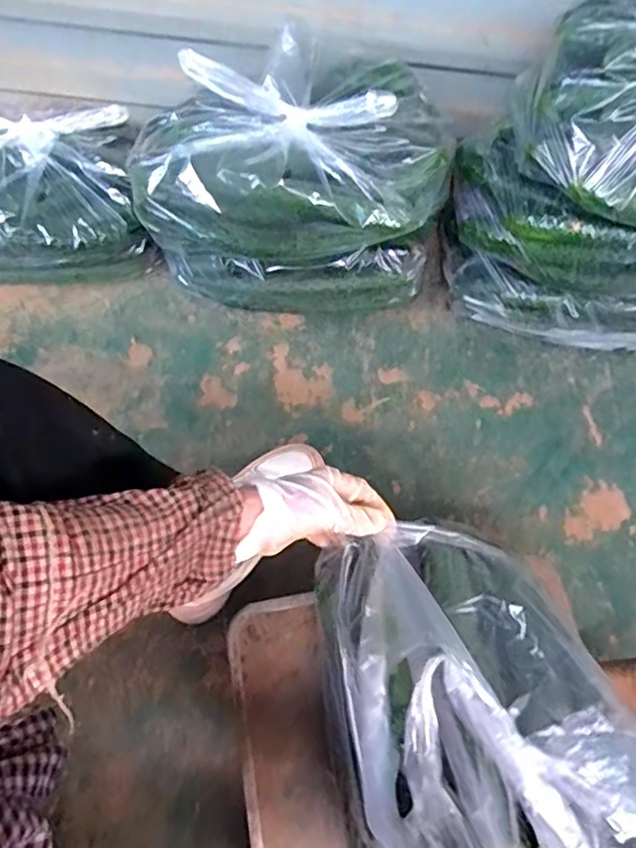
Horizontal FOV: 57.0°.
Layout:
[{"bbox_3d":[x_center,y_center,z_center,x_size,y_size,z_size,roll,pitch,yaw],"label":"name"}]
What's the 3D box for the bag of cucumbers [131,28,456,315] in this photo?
[{"bbox_3d":[-0.037,-0.302,0.745,0.369,0.234,0.229,10,67,1],"label":"bag of cucumbers"}]

